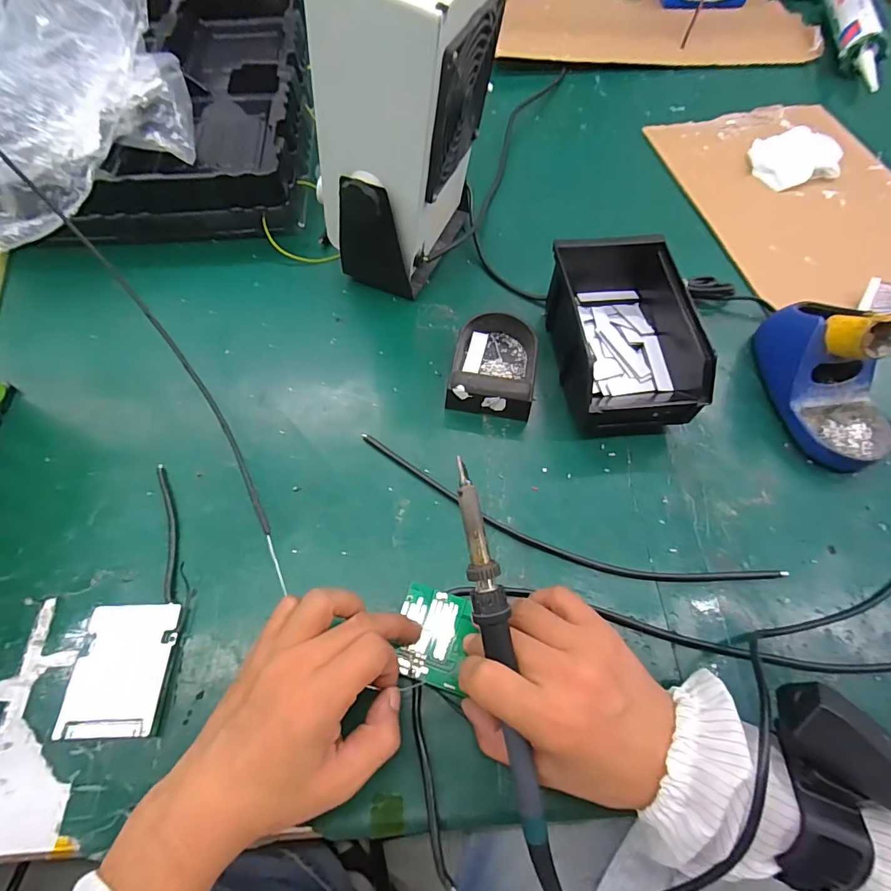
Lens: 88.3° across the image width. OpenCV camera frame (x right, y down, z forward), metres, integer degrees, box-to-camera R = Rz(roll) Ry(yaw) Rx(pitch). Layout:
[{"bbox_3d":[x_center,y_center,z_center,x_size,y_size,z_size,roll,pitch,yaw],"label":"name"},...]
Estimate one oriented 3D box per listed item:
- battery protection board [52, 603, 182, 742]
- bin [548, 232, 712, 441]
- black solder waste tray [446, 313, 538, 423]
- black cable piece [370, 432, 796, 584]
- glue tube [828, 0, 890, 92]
[{"bbox_3d":[-0.220,0.152,0.315,0.061,0.017,0.081,-2,64,-1],"label":"battery protection board"},{"bbox_3d":[0.164,-0.108,0.421,0.119,0.072,0.191,-6,63,-3],"label":"bin"},{"bbox_3d":[0.046,-0.079,0.429,0.076,0.036,0.106,9,63,5],"label":"black solder waste tray"},{"bbox_3d":[0.085,0.064,0.368,0.344,0.005,0.048,18,64,9],"label":"black cable piece"},{"bbox_3d":[0.605,-0.607,0.681,0.052,0.060,0.284,11,63,6],"label":"glue tube"}]

